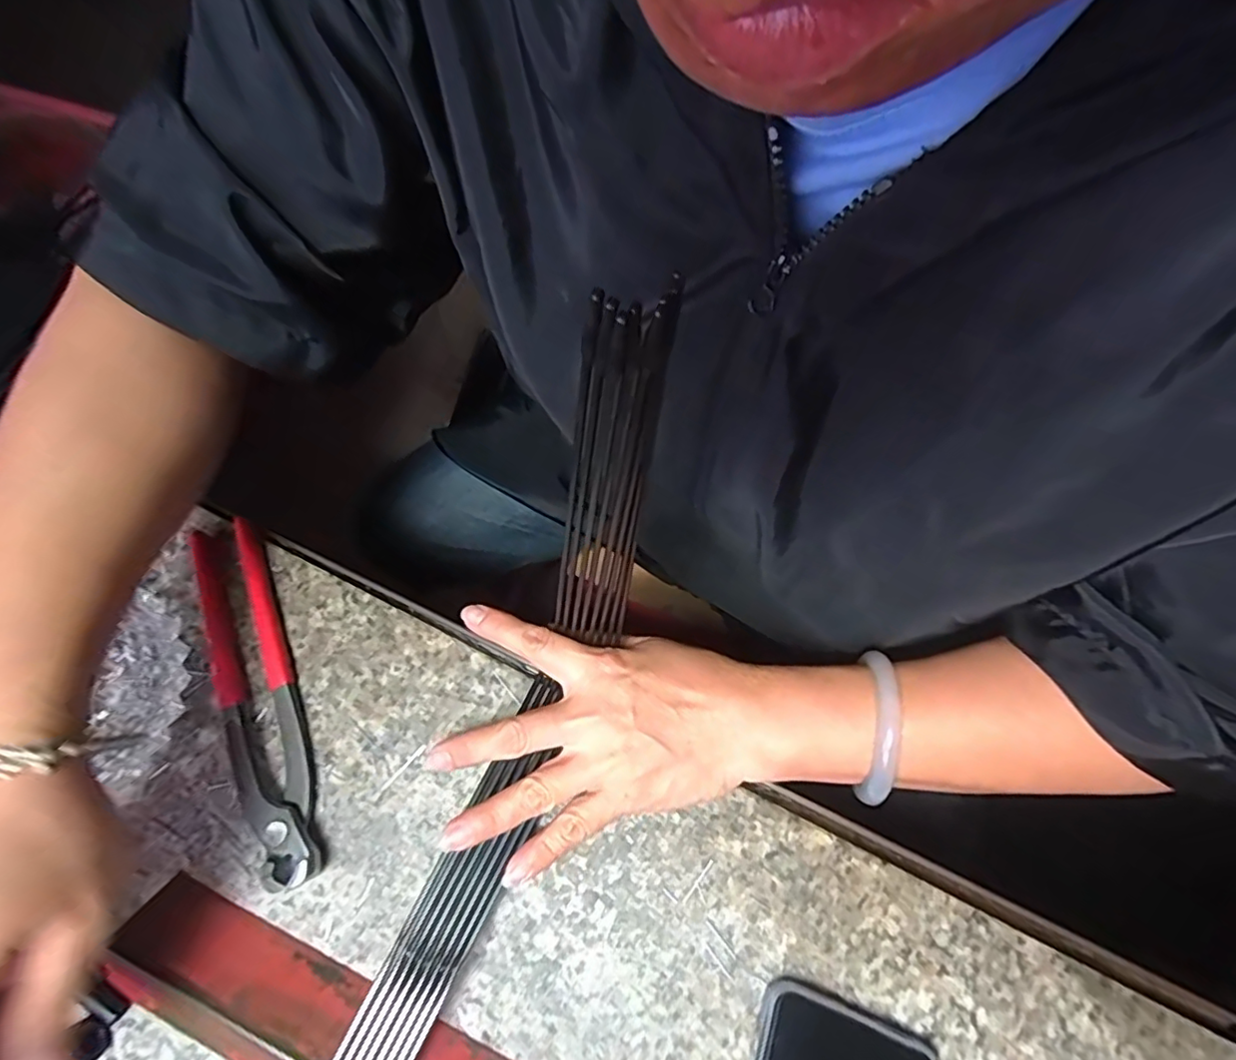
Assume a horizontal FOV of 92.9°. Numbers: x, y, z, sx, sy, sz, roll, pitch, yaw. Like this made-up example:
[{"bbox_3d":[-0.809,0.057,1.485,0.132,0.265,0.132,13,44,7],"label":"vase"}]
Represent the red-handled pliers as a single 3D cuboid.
[{"bbox_3d":[-0.195,0.087,0.308,0.046,0.019,0.191,-23,70,-7],"label":"red-handled pliers"}]

